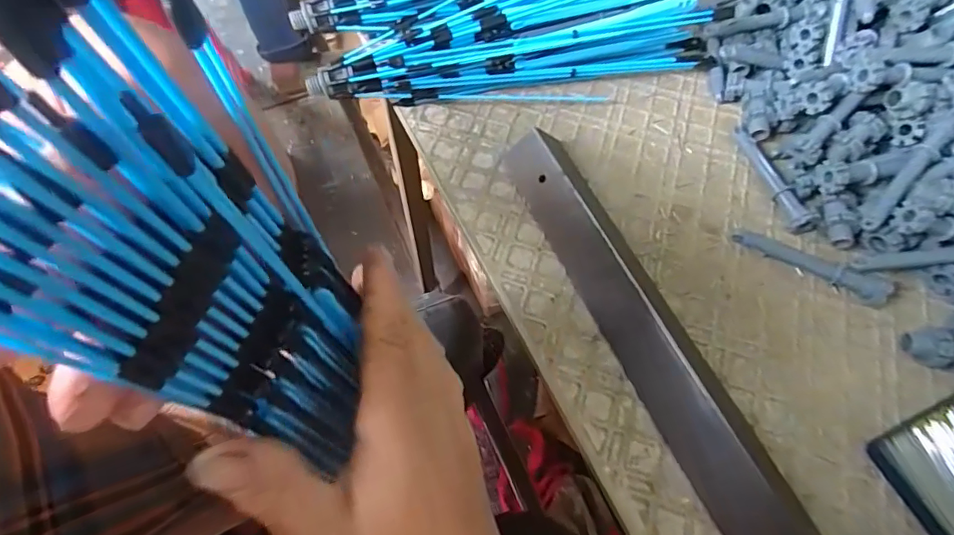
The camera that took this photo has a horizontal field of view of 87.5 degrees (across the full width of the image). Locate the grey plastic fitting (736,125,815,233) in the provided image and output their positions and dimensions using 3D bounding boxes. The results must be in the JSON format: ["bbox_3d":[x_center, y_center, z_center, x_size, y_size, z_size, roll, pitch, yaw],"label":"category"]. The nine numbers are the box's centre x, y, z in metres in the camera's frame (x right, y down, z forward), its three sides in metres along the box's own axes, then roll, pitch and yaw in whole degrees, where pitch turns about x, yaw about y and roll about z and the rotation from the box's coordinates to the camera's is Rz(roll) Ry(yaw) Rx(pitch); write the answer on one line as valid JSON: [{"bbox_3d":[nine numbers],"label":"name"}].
[{"bbox_3d":[0.215,-0.067,0.359,0.021,0.016,0.090,-9,64,-4],"label":"grey plastic fitting"}]

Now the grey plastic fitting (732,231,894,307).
[{"bbox_3d":[0.226,-0.002,0.334,0.104,0.014,0.019,26,67,12],"label":"grey plastic fitting"}]

